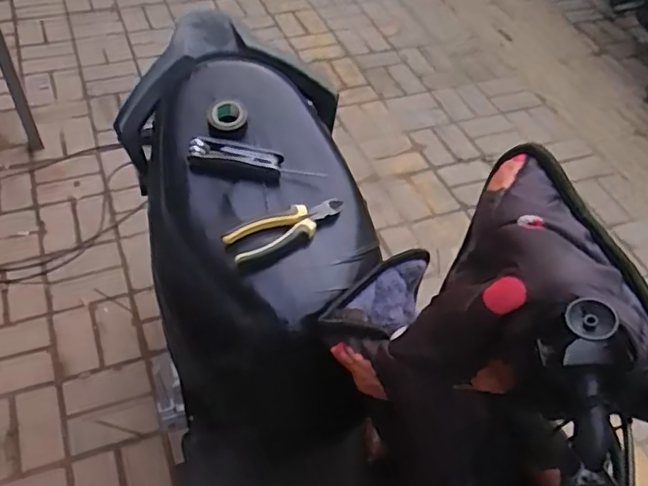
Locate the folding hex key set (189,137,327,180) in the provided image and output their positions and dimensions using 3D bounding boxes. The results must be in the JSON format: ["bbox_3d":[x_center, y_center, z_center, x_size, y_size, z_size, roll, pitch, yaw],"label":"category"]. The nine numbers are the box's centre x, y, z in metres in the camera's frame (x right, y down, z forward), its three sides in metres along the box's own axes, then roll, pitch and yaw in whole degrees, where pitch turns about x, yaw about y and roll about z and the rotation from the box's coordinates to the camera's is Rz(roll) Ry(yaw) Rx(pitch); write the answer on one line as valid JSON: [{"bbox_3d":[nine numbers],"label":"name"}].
[{"bbox_3d":[-0.084,-0.104,0.755,0.158,0.032,0.034,8,48,1],"label":"folding hex key set"}]

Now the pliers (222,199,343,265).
[{"bbox_3d":[-0.044,-0.022,0.738,0.154,0.020,0.052,-23,54,-24],"label":"pliers"}]

